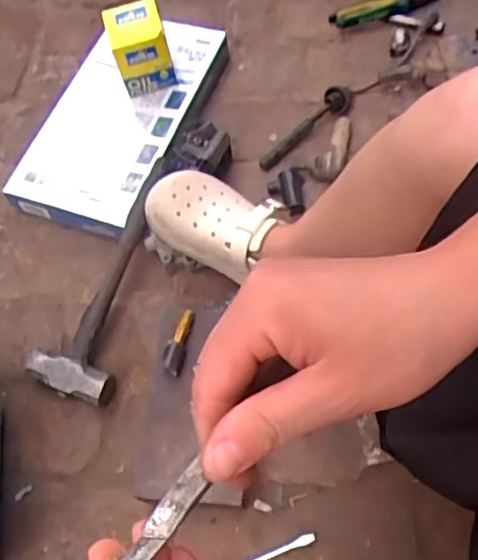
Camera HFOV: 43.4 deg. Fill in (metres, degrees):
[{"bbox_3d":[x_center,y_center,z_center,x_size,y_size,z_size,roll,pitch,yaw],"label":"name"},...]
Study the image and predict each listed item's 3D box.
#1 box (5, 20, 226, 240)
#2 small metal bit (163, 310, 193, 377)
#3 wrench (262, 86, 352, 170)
[{"bbox_3d":[-0.175,-0.243,0.901,0.203,0.073,0.368,18,74,15],"label":"box"},{"bbox_3d":[-0.071,0.074,0.709,0.022,0.023,0.079,11,65,11],"label":"small metal bit"},{"bbox_3d":[0.102,-0.229,0.912,0.178,0.033,0.046,-40,60,4],"label":"wrench"}]

